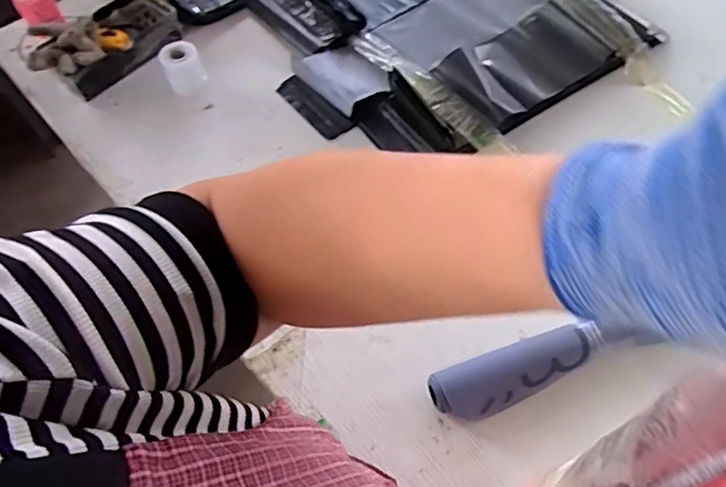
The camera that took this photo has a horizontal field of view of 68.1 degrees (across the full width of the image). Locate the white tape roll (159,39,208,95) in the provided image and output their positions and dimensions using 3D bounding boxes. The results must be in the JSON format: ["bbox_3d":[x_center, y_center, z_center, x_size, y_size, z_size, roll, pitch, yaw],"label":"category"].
[{"bbox_3d":[-0.294,-0.286,0.879,0.059,0.072,0.061,-1,59,1],"label":"white tape roll"}]

